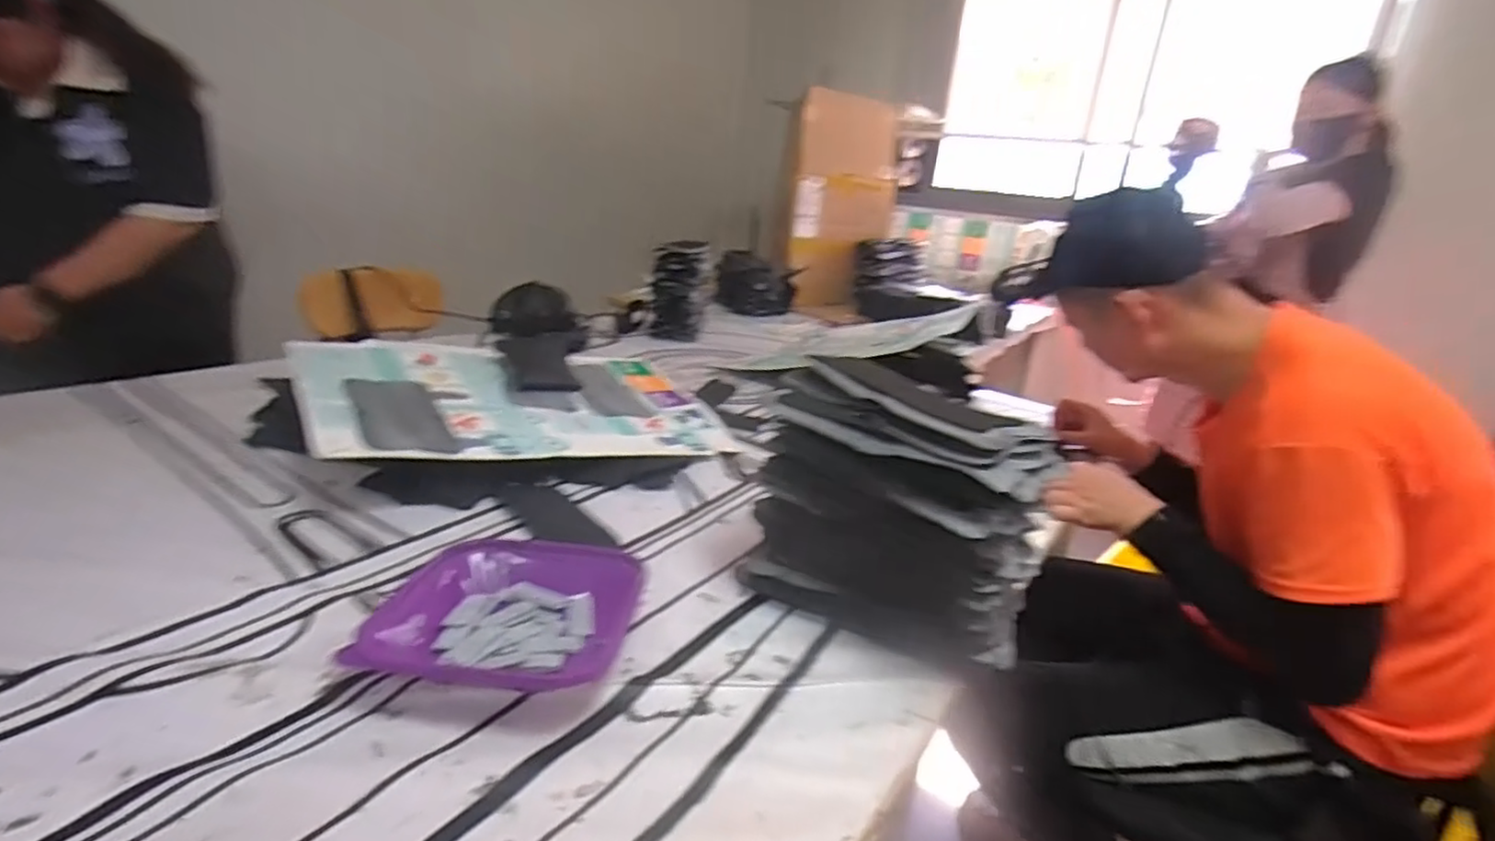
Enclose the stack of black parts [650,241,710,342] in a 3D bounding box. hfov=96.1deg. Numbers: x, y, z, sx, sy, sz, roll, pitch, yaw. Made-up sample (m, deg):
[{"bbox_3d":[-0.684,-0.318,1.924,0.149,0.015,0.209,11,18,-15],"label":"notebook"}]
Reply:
[{"bbox_3d":[-0.158,-0.301,1.560,0.131,0.203,0.122,5,19,-4],"label":"stack of black parts"}]

